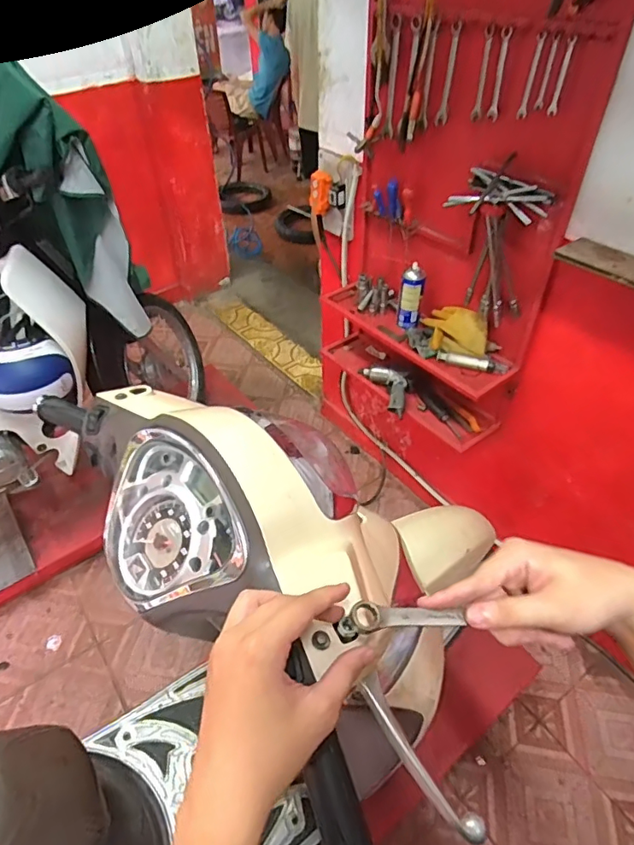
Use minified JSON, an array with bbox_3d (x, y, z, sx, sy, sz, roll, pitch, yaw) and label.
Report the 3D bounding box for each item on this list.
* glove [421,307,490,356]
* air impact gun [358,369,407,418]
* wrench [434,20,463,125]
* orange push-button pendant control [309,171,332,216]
[{"bbox_3d":[0.358,-0.242,1.335,0.210,0.113,0.067,19,17,37],"label":"glove"},{"bbox_3d":[0.216,-0.109,1.522,0.094,0.044,0.228,-18,47,-16],"label":"air impact gun"},{"bbox_3d":[0.275,-0.724,1.073,0.006,0.182,0.032,-30,55,-28],"label":"wrench"},{"bbox_3d":[0.011,-0.684,1.537,0.066,0.111,0.066,-2,45,0],"label":"orange push-button pendant control"}]

